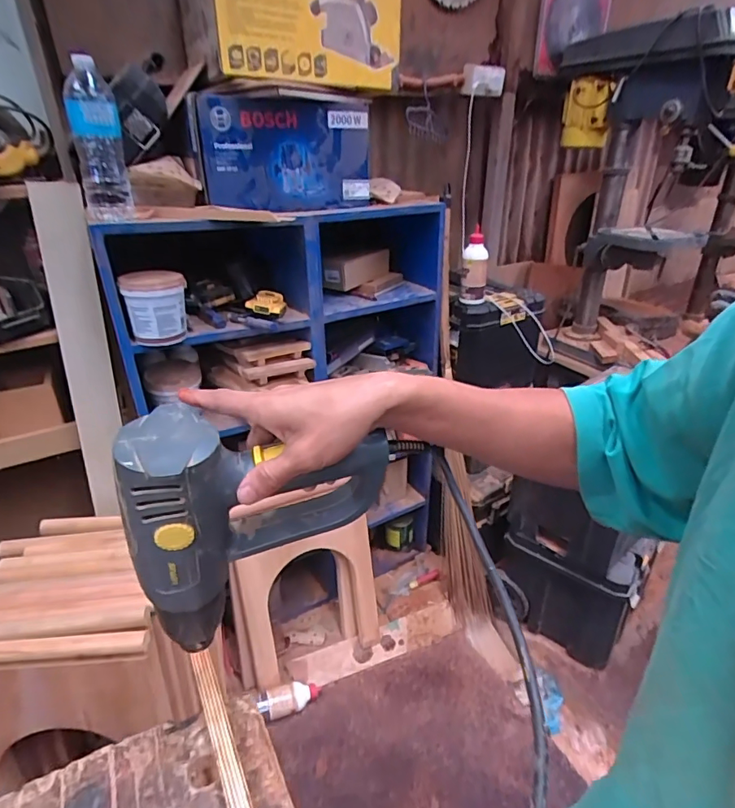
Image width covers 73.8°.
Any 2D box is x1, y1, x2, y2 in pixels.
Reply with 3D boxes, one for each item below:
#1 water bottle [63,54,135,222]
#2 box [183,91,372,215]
[{"bbox_3d":[-0.489,-0.471,0.888,0.080,0.250,0.066,-11,29,-19],"label":"water bottle"},{"bbox_3d":[-0.181,-0.562,1.105,0.389,0.218,0.129,-19,32,-30],"label":"box"}]

